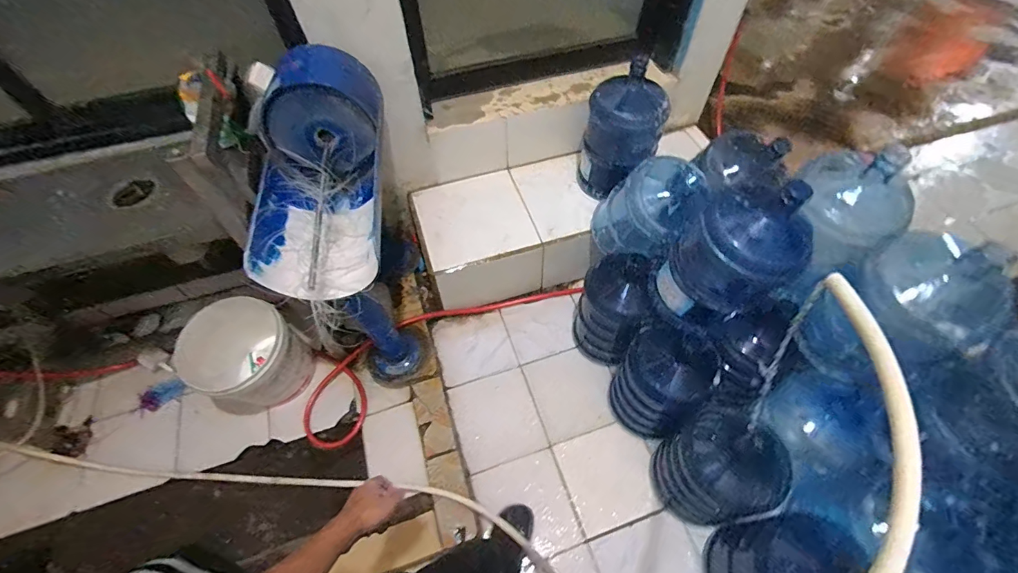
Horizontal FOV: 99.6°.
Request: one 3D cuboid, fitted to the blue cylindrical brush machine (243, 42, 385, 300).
[{"bbox_3d":[-0.515,-0.280,1.160,0.299,0.290,0.674,5,70,-27],"label":"blue cylindrical brush machine"}]

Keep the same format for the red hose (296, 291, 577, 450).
[{"bbox_3d":[-0.286,0.185,1.644,1.097,0.090,0.269,-31,75,-14],"label":"red hose"}]

